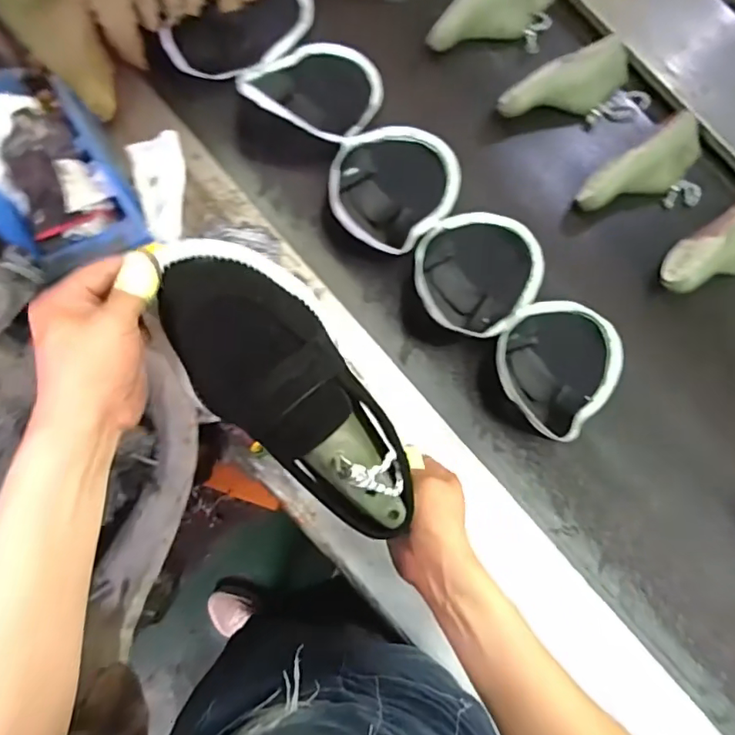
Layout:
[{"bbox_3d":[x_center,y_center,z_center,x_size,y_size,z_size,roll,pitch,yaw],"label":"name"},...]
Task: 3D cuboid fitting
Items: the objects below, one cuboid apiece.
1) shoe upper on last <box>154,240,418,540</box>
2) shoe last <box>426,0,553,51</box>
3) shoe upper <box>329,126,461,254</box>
[{"bbox_3d":[-0.052,0.021,0.390,0.103,0.071,0.254,-39,97,-5],"label":"shoe upper on last"},{"bbox_3d":[0.205,-0.582,0.851,0.256,0.077,0.082,-32,84,-17],"label":"shoe last"},{"bbox_3d":[0.041,-0.273,0.793,0.186,0.062,0.213,22,77,-2],"label":"shoe upper"}]

